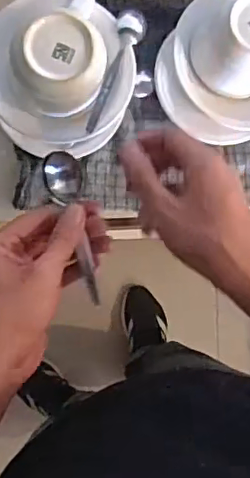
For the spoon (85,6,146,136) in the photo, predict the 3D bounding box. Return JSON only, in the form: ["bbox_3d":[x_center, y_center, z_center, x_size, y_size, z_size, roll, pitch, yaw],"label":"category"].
[{"bbox_3d":[-0.007,-0.157,0.524,0.027,0.018,0.130,18,84,-6],"label":"spoon"}]

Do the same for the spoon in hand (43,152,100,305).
[{"bbox_3d":[-0.039,-0.008,0.461,0.029,0.011,0.129,-15,107,-8],"label":"spoon in hand"}]

